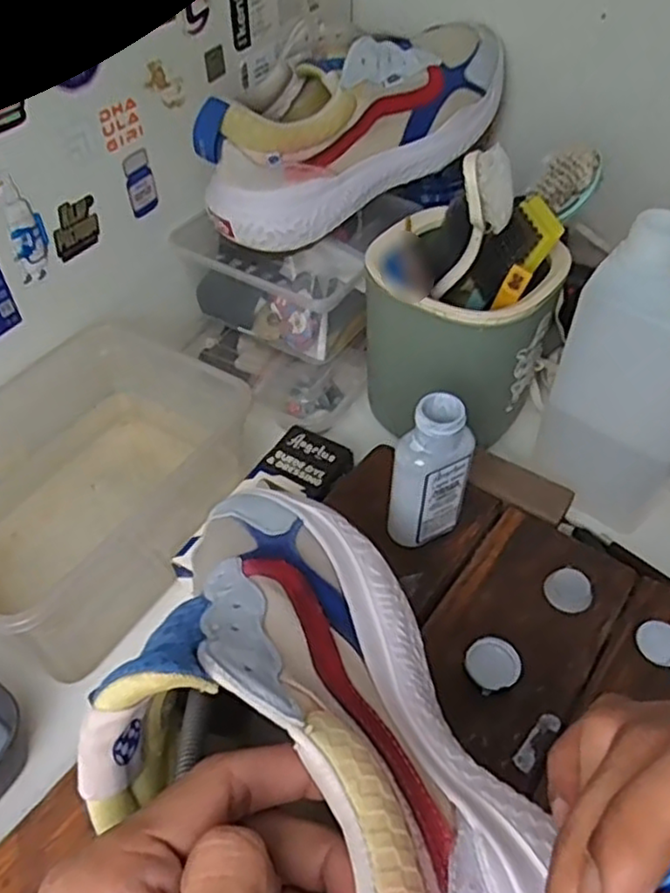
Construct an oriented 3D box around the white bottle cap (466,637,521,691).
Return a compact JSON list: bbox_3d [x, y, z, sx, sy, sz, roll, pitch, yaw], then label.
[{"bbox_3d":[0.087,0.120,0.380,0.028,0.008,0.028,0,48,0],"label":"white bottle cap"}]

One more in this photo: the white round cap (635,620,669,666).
[{"bbox_3d":[0.186,0.111,0.393,0.026,0.004,0.027,0,48,0],"label":"white round cap"}]

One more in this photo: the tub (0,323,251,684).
[{"bbox_3d":[-0.167,0.024,0.463,0.160,0.083,0.205,25,53,21],"label":"tub"}]

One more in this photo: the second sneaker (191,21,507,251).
[{"bbox_3d":[0.026,-0.262,0.547,0.292,0.098,0.100,-29,54,-23],"label":"second sneaker"}]

